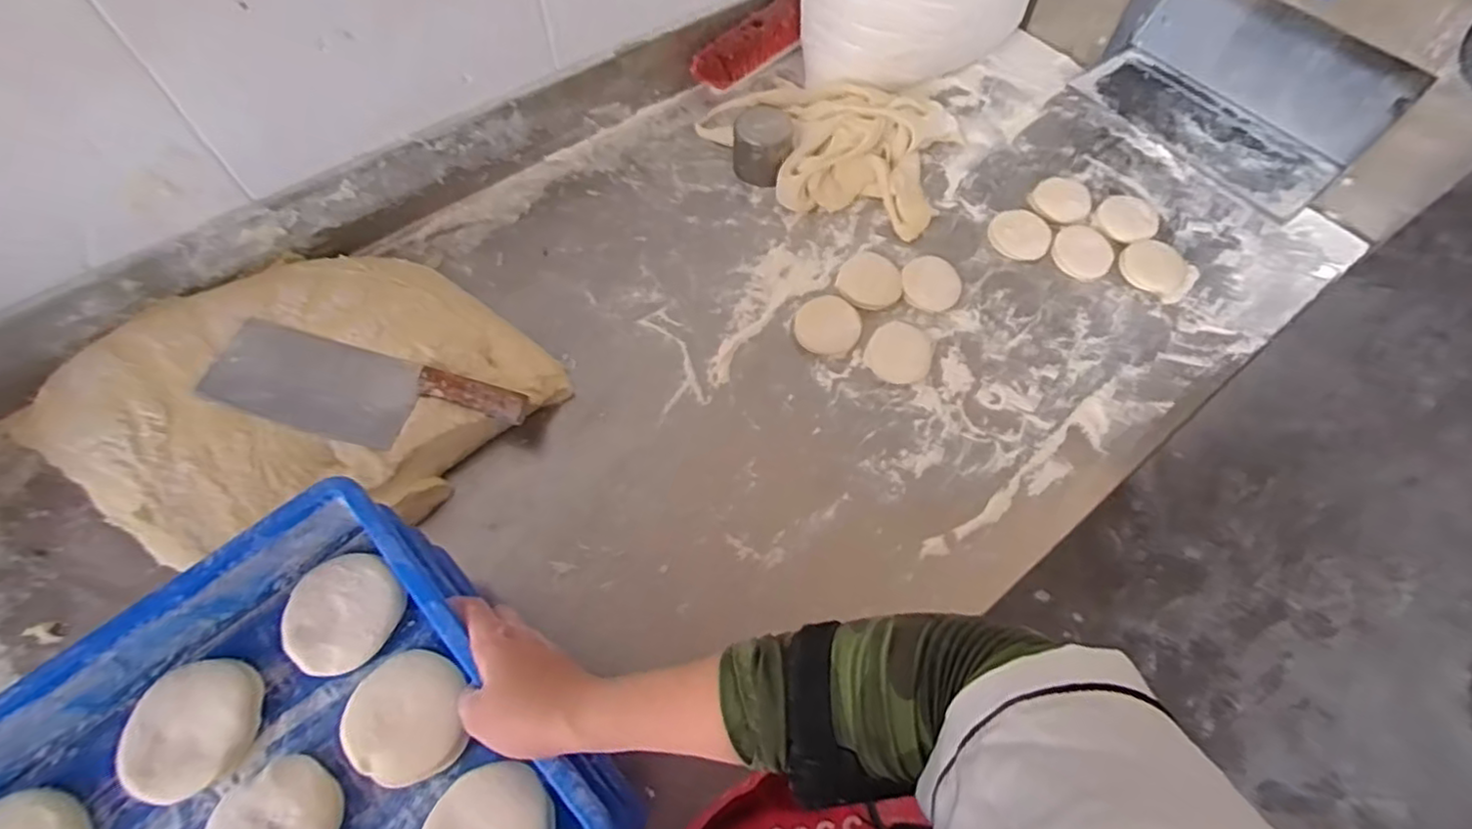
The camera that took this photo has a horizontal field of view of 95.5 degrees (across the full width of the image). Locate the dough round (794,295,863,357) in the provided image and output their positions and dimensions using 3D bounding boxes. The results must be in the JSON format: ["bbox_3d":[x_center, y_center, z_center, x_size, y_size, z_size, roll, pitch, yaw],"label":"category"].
[{"bbox_3d":[0.110,-0.106,0.793,0.075,0.007,0.081,1,62,-1],"label":"dough round"}]

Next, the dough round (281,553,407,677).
[{"bbox_3d":[-0.275,0.133,0.461,0.080,0.015,0.074,1,62,-1],"label":"dough round"}]

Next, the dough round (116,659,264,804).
[{"bbox_3d":[-0.347,0.199,0.424,0.070,0.019,0.079,2,62,-1],"label":"dough round"}]

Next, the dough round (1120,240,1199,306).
[{"bbox_3d":[0.536,-0.185,0.848,0.088,0.016,0.088,1,62,-1],"label":"dough round"}]

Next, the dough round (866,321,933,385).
[{"bbox_3d":[0.191,-0.072,0.777,0.072,0.008,0.080,22,63,10],"label":"dough round"}]

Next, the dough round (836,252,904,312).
[{"bbox_3d":[0.167,-0.166,0.827,0.078,0.004,0.089,24,64,11],"label":"dough round"}]

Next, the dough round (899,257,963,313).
[{"bbox_3d":[0.244,-0.165,0.829,0.073,0.005,0.085,24,64,11],"label":"dough round"}]

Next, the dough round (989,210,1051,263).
[{"bbox_3d":[0.370,-0.235,0.870,0.075,0.005,0.084,15,62,6],"label":"dough round"}]

